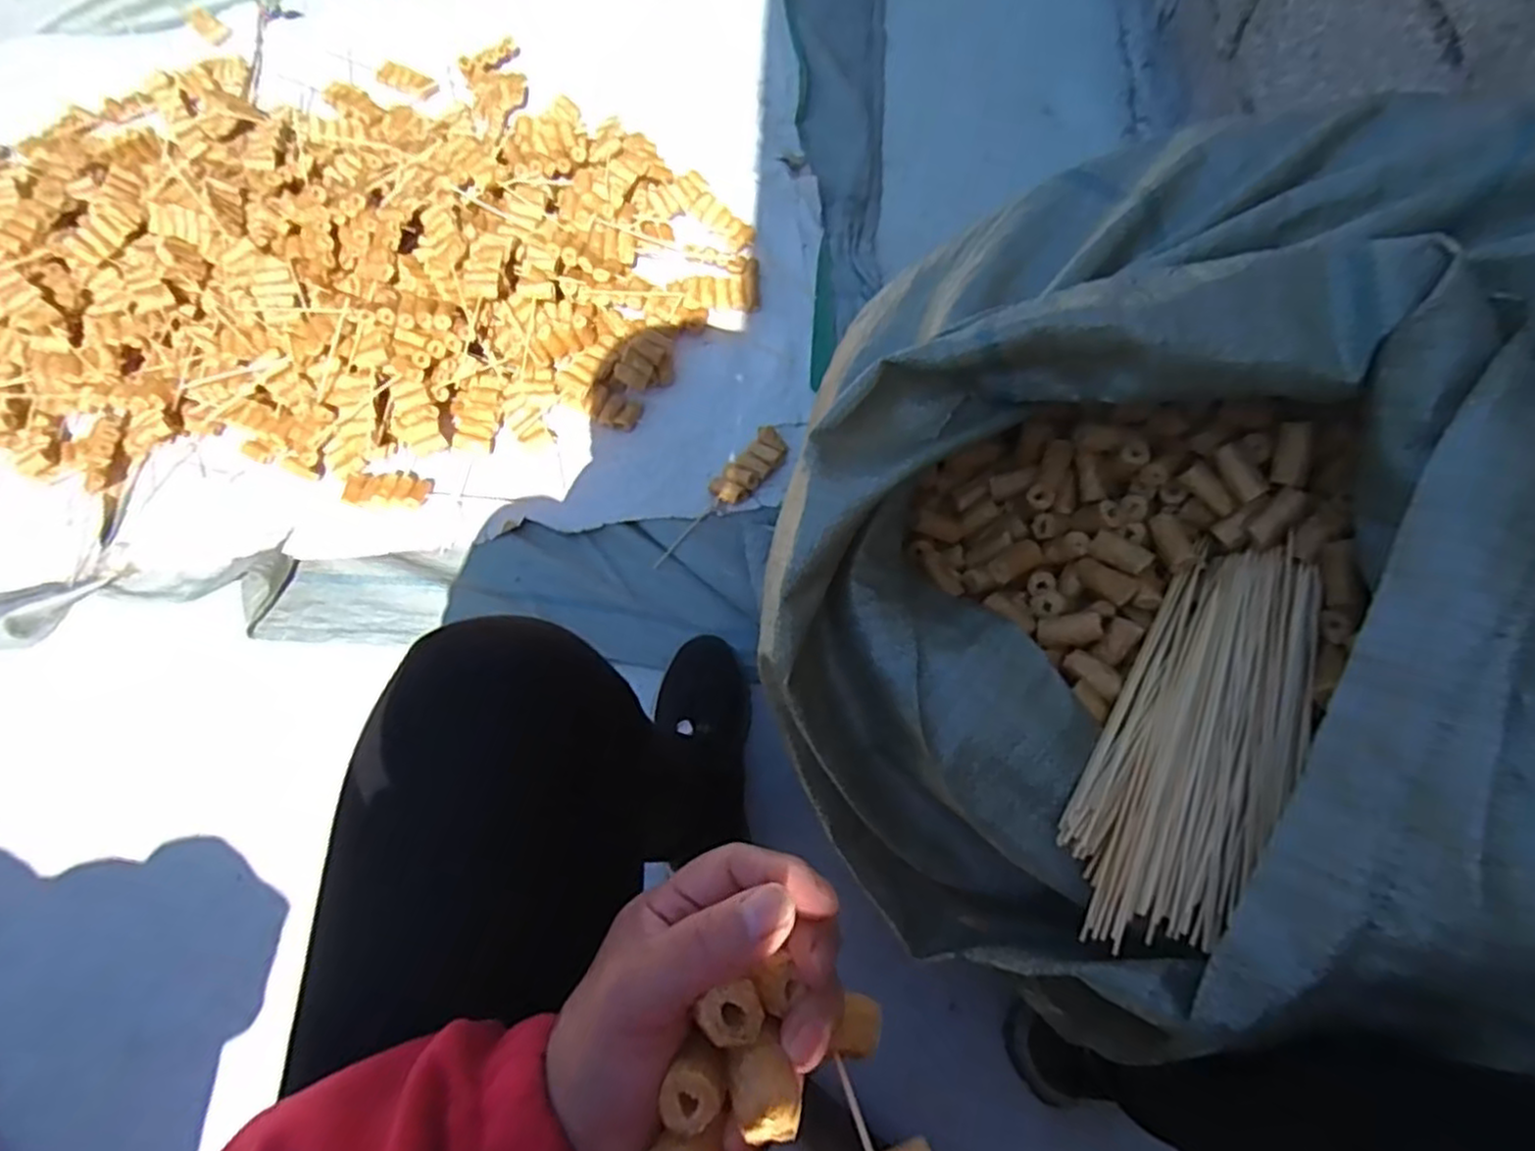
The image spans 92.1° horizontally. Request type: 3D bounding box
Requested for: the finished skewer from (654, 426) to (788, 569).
[{"bbox_3d":[-0.053,-0.086,0.831,0.043,0.028,0.198,40,74,17],"label":"finished skewer"}]

